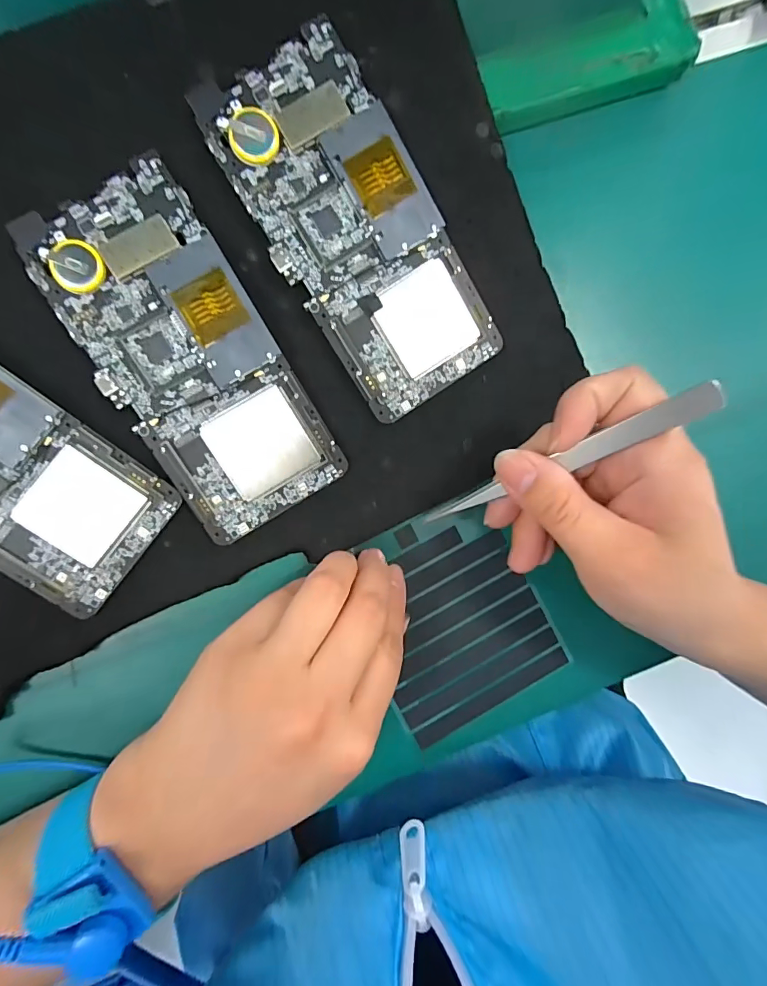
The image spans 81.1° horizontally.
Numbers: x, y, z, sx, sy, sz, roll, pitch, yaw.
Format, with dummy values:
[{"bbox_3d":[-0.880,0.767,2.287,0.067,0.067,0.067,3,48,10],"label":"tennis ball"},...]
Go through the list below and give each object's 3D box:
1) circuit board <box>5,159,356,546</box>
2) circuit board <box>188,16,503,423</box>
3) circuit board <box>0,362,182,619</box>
[{"bbox_3d":[-0.084,-0.056,0.198,0.072,0.006,0.151,-32,103,-4],"label":"circuit board"},{"bbox_3d":[-0.010,-0.113,0.201,0.073,0.005,0.149,-33,104,-1],"label":"circuit board"},{"bbox_3d":[-0.170,-0.014,0.189,0.149,0.005,0.074,38,88,-14],"label":"circuit board"}]

